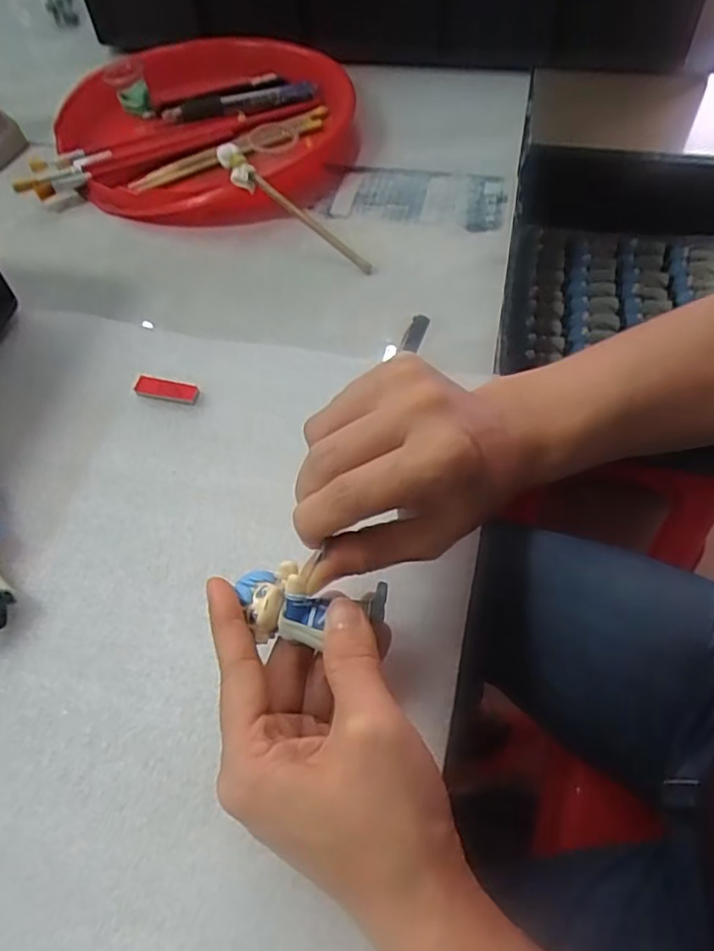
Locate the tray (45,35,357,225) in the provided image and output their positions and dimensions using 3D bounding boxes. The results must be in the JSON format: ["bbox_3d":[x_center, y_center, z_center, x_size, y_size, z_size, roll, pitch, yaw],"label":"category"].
[{"bbox_3d":[-0.121,-0.301,0.530,0.248,0.041,0.235,23,60,19],"label":"tray"}]

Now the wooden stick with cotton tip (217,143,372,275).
[{"bbox_3d":[-0.045,-0.188,0.447,0.139,0.019,0.013,40,65,4],"label":"wooden stick with cotton tip"}]

